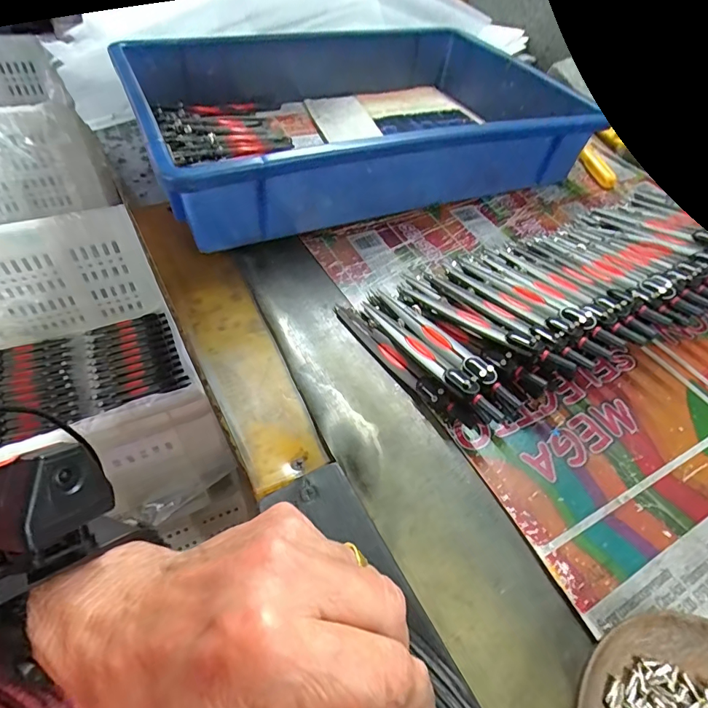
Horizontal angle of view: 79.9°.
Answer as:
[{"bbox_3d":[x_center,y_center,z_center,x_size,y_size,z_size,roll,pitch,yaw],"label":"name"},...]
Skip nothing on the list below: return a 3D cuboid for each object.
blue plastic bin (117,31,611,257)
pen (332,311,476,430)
[{"bbox_3d":[0.004,-0.260,0.448,0.414,0.083,0.316,-17,55,-19],"label":"blue plastic bin"},{"bbox_3d":[0.029,0.005,0.280,0.013,0.015,0.123,-33,61,-28],"label":"pen"}]

